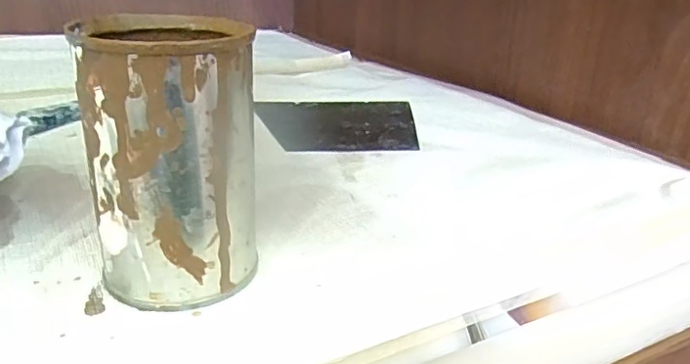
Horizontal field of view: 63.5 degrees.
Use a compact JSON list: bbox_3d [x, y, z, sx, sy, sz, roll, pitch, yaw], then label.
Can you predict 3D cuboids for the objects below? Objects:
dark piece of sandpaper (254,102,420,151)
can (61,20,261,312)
[{"bbox_3d":[-0.007,-0.038,0.360,0.103,0.006,0.097,3,22,-1],"label":"dark piece of sandpaper"},{"bbox_3d":[-0.057,-0.008,0.184,0.049,0.085,0.049,3,22,-1],"label":"can"}]

